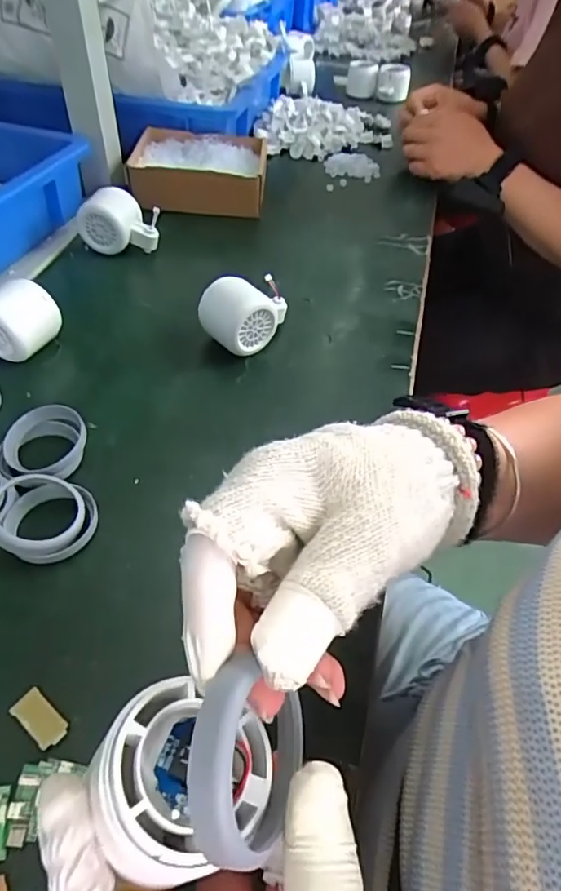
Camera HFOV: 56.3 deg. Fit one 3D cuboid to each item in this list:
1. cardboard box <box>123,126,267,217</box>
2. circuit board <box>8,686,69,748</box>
[{"bbox_3d":[-0.107,-0.362,0.697,0.173,0.057,0.141,3,49,2],"label":"cardboard box"},{"bbox_3d":[-0.129,0.146,0.281,0.033,0.004,0.016,30,55,23],"label":"circuit board"}]

